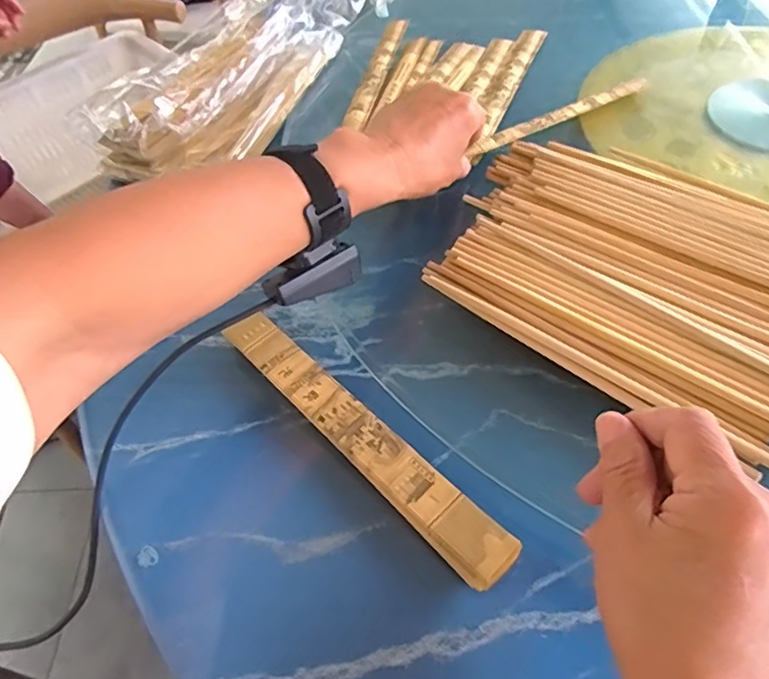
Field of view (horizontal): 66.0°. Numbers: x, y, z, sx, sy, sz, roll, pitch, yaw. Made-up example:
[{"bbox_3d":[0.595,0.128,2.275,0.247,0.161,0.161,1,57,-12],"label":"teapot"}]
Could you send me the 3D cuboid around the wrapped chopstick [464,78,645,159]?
[{"bbox_3d":[0.178,-0.222,0.582,0.216,0.011,0.018,-27,55,-18],"label":"wrapped chopstick"}]

